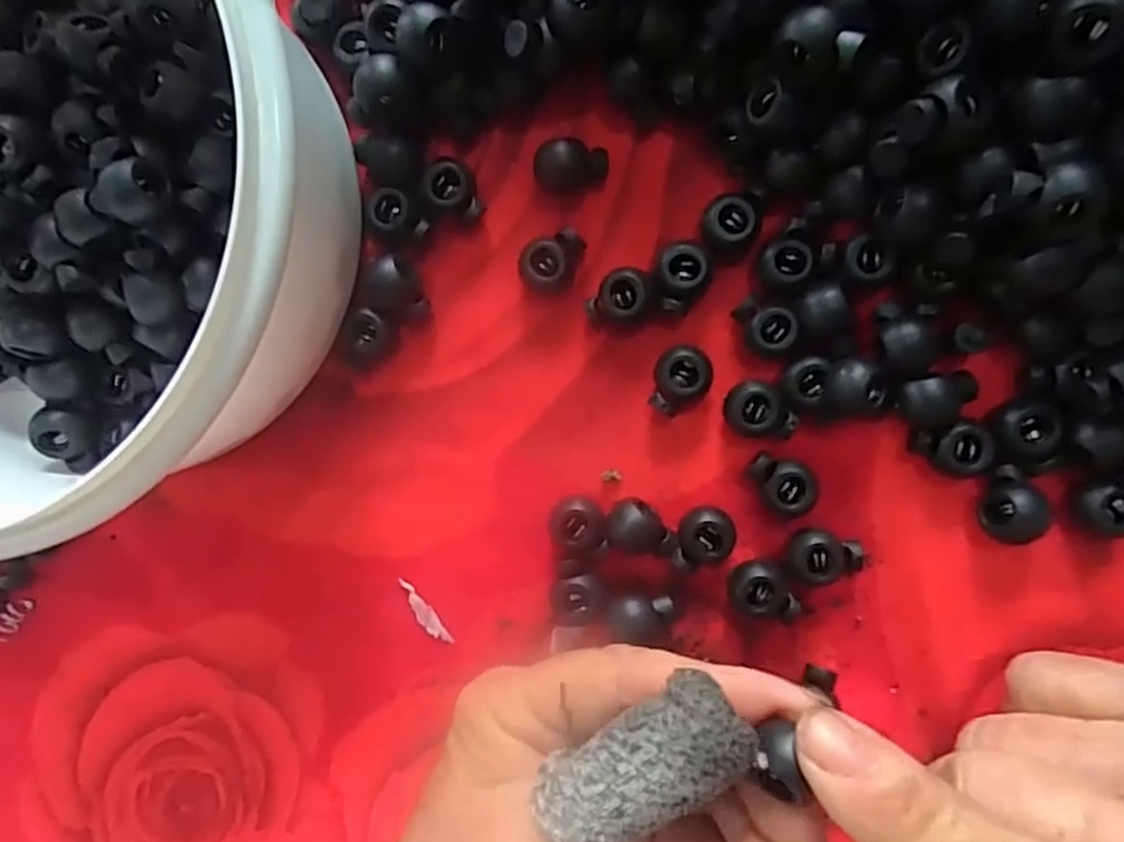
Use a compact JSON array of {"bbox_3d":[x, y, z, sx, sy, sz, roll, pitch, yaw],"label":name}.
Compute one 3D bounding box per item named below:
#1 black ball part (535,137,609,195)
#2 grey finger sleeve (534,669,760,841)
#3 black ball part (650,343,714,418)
[{"bbox_3d":[0.003,-0.069,0.196,0.019,0.013,0.012,-2,92,8],"label":"black ball part"},{"bbox_3d":[0.018,0.072,0.149,0.045,0.012,0.020,-40,88,14],"label":"grey finger sleeve"},{"bbox_3d":[0.033,-0.011,0.198,0.015,0.012,0.019,10,94,7],"label":"black ball part"}]

